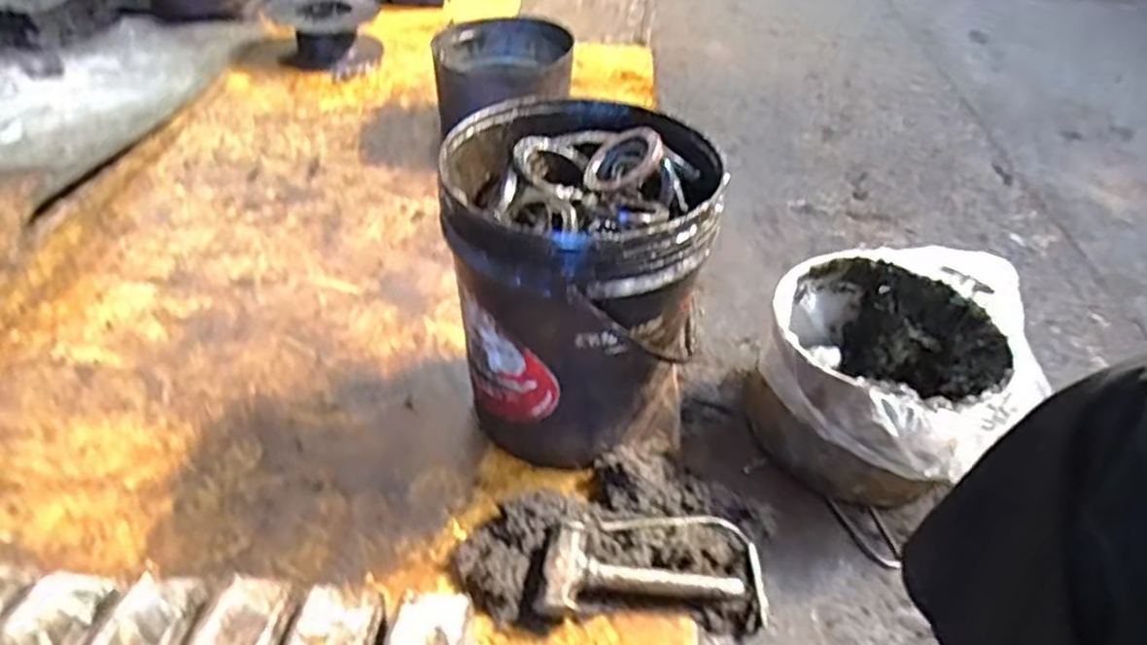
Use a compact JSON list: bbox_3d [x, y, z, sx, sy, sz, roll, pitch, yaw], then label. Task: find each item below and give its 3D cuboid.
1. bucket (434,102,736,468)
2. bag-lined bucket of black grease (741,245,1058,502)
[{"bbox_3d":[-0.009,-0.033,0.919,0.286,0.394,0.300,2,43,-2],"label":"bucket"},{"bbox_3d":[0.411,0.057,0.977,0.305,0.181,0.376,16,44,13],"label":"bag-lined bucket of black grease"}]

